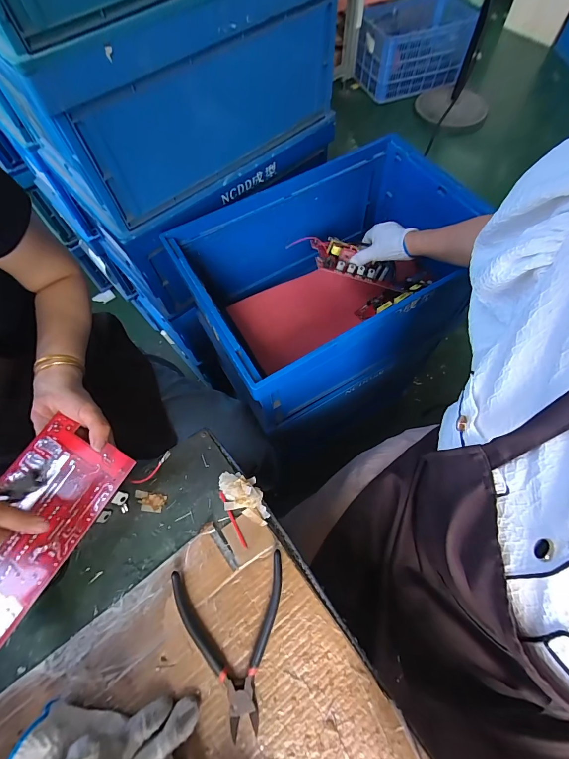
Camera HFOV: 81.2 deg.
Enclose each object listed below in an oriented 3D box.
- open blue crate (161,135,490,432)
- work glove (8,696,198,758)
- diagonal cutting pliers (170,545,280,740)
[{"bbox_3d":[0.100,-0.224,0.705,0.572,0.259,0.398,-28,66,-11],"label":"open blue crate"},{"bbox_3d":[-0.139,0.318,0.283,0.160,0.057,0.078,17,65,-6],"label":"work glove"},{"bbox_3d":[-0.048,0.258,0.327,0.115,0.012,0.138,-12,64,-4],"label":"diagonal cutting pliers"}]

